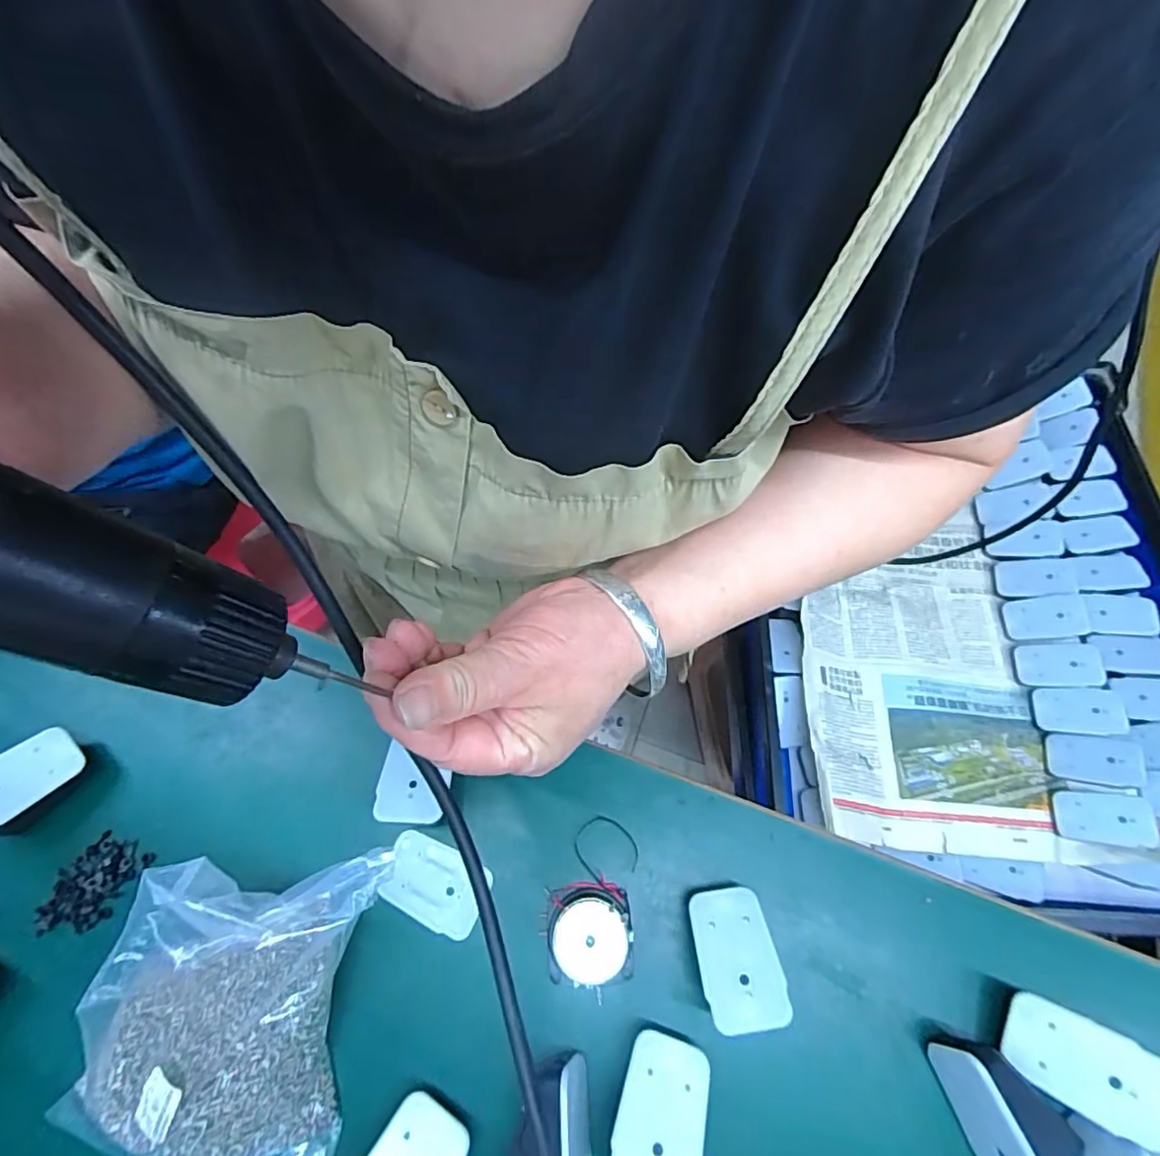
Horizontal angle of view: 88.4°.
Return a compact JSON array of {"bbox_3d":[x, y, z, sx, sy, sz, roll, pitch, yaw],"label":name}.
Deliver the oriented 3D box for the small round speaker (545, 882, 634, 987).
[{"bbox_3d":[0.006,0.214,0.360,0.051,0.033,0.050,-4,65,0],"label":"small round speaker"}]

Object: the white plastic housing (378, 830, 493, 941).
[{"bbox_3d":[-0.094,0.199,0.386,0.065,0.007,0.045,21,67,11],"label":"white plastic housing"}]

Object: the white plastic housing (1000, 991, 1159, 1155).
[{"bbox_3d":[0.269,0.259,0.317,0.070,0.006,0.045,12,78,35],"label":"white plastic housing"}]

